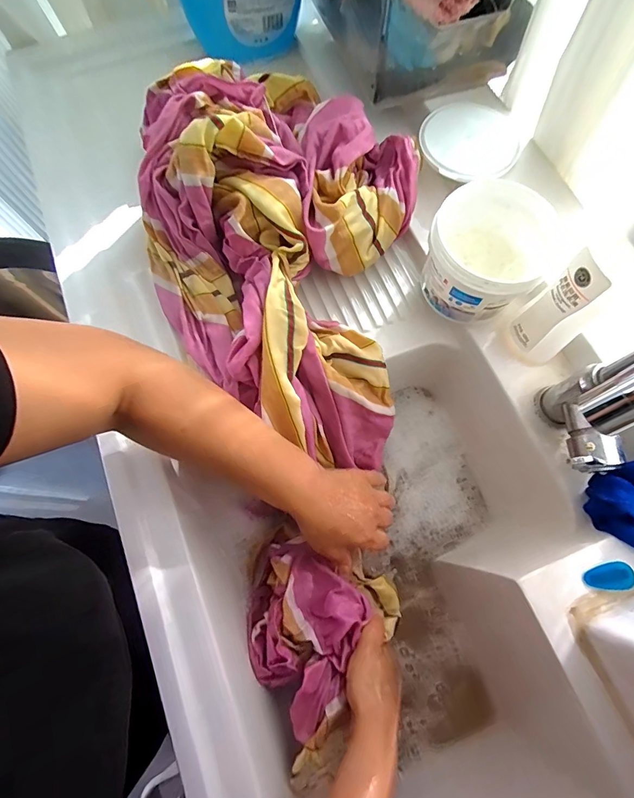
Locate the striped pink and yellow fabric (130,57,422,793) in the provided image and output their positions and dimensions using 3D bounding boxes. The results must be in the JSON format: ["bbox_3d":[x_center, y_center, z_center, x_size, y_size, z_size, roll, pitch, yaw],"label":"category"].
[{"bbox_3d":[-0.006,0.012,0.429,0.288,0.144,0.690,-8,90,-1],"label":"striped pink and yellow fabric"}]

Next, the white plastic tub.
[{"bbox_3d":[0.185,-0.160,0.434,0.125,0.089,0.140,13,74,6],"label":"white plastic tub"}]

